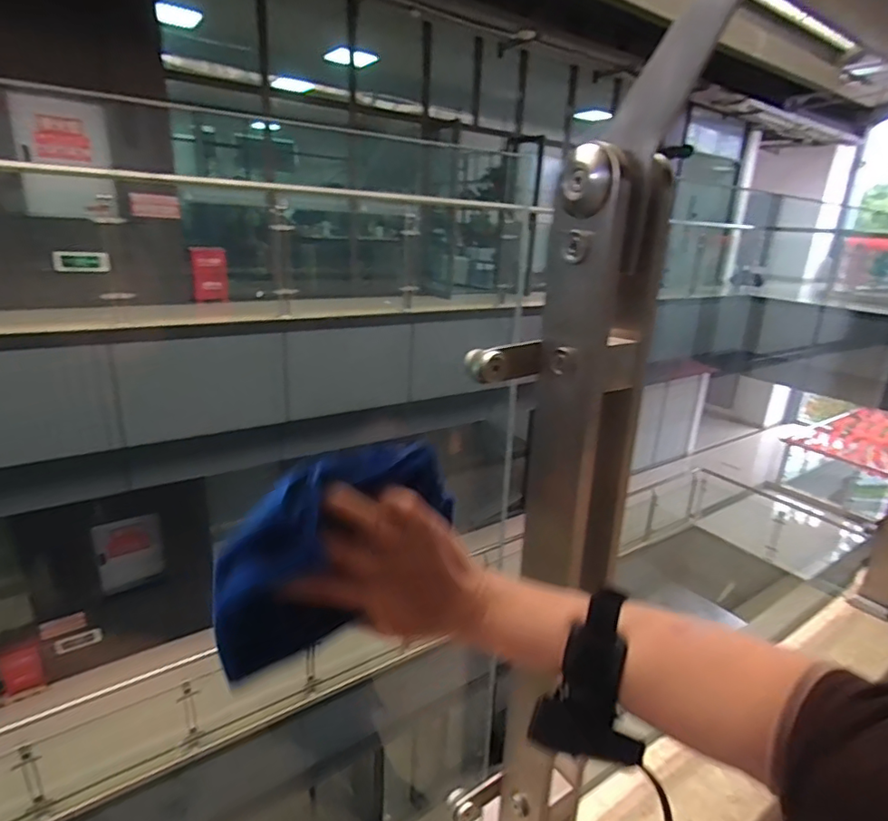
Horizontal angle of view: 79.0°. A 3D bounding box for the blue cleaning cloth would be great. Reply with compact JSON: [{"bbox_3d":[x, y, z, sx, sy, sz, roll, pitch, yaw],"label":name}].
[{"bbox_3d":[-0.066,0.091,0.370,0.174,0.127,0.033,-13,25,-39],"label":"blue cleaning cloth"}]

